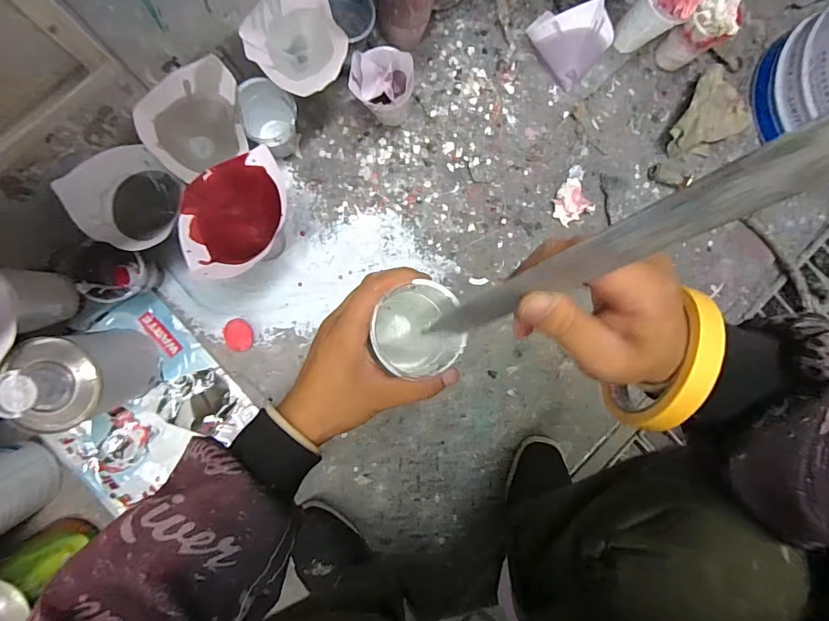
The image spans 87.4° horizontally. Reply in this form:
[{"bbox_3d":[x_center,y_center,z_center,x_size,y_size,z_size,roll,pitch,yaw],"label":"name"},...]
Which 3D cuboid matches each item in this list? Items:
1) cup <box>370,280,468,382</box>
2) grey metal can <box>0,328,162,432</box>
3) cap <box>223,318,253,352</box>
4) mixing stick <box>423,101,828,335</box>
[{"bbox_3d":[-0.004,0.014,0.360,0.066,0.097,0.070,0,92,-9],"label":"cup"},{"bbox_3d":[-0.373,0.075,0.494,0.088,0.189,0.101,-14,94,-8],"label":"grey metal can"},{"bbox_3d":[-0.243,0.034,0.601,0.034,0.019,0.045,-15,94,-8],"label":"cap"},{"bbox_3d":[0.078,-0.024,0.172,0.036,0.253,0.004,11,70,-23],"label":"mixing stick"}]

